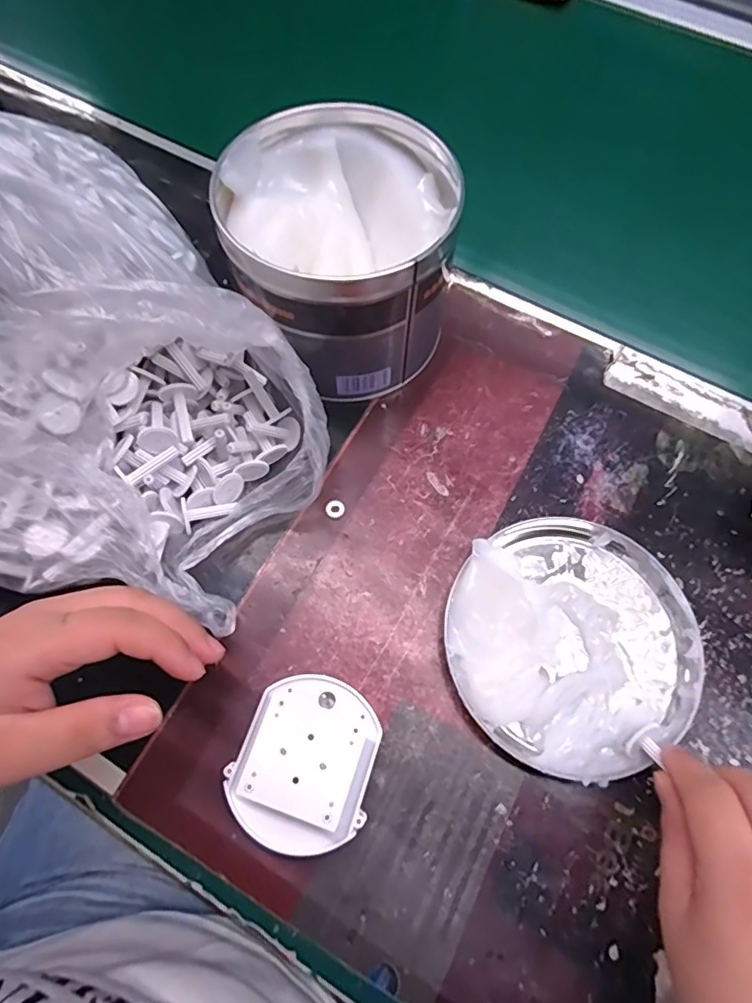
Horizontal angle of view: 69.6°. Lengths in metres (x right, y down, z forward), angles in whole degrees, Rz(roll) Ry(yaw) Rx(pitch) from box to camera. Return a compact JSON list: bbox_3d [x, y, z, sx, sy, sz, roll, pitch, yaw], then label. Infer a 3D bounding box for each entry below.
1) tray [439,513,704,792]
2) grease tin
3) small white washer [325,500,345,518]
[{"bbox_3d":[0.102,0.068,0.276,0.123,0.030,0.129,1,68,-2],"label":"tray"},{"bbox_3d":[-0.017,-0.141,0.320,0.118,0.100,0.125,1,68,-2],"label":"grease tin"},{"bbox_3d":[-0.024,0.004,0.313,0.011,0.004,0.010,1,68,-2],"label":"small white washer"}]

